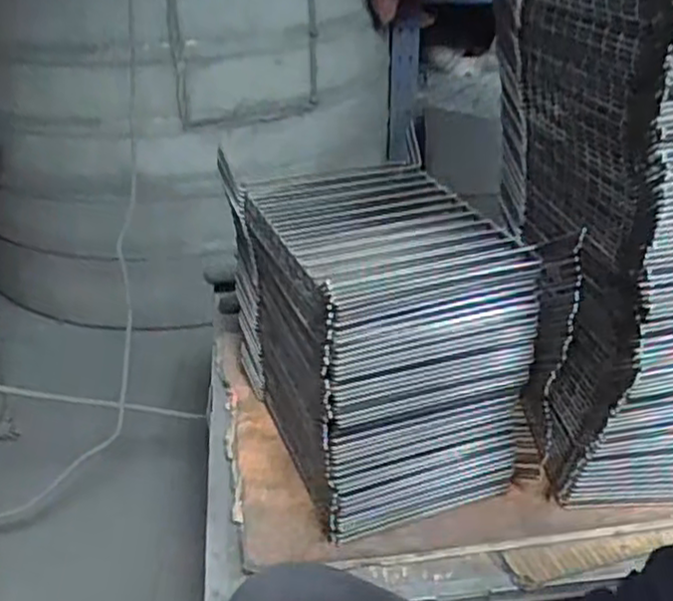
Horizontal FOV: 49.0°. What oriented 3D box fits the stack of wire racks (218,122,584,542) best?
[{"bbox_3d":[0.042,0.027,0.721,0.217,0.255,0.265,-13,34,-19],"label":"stack of wire racks"}]

